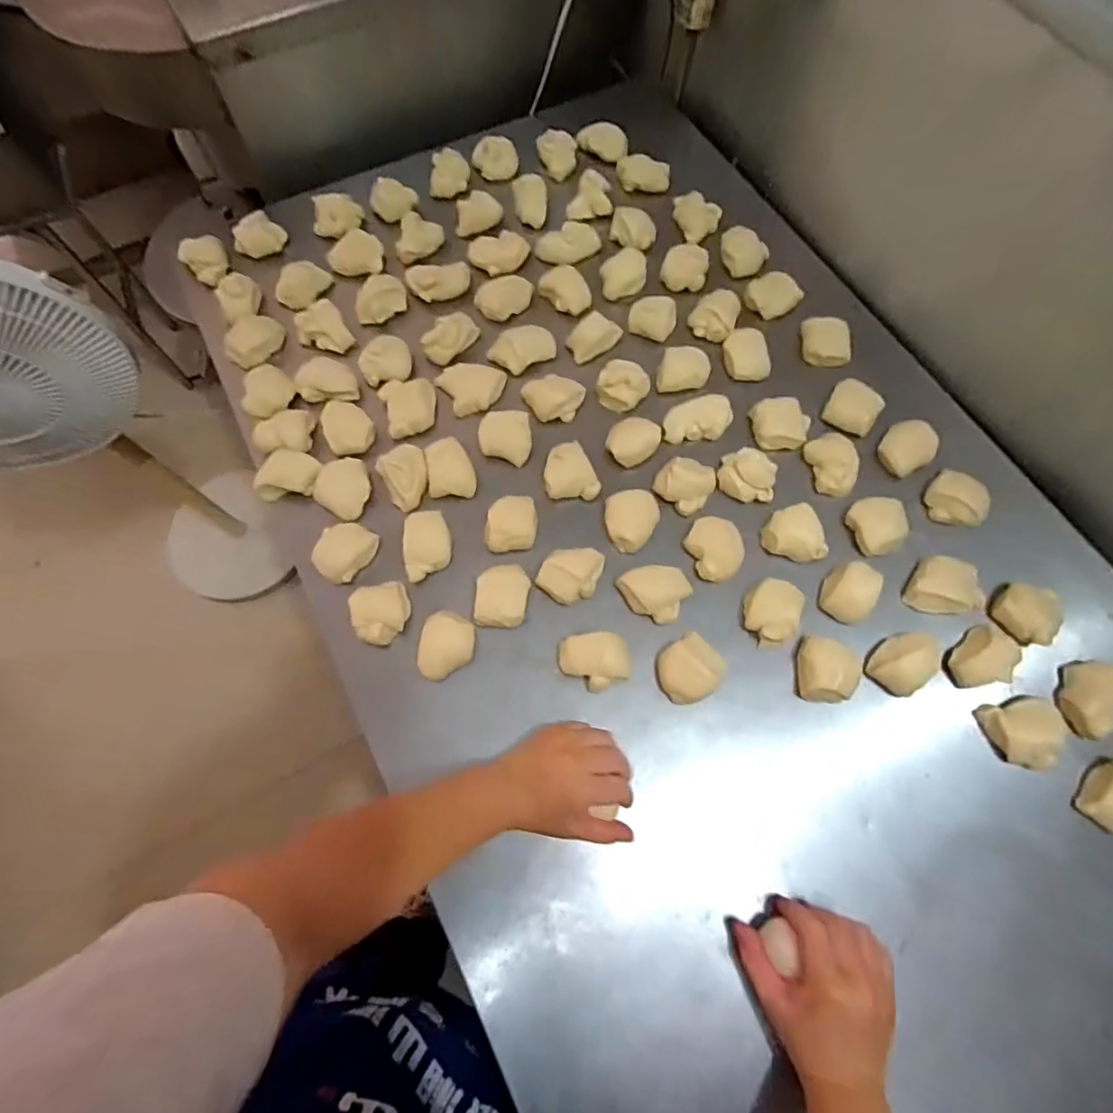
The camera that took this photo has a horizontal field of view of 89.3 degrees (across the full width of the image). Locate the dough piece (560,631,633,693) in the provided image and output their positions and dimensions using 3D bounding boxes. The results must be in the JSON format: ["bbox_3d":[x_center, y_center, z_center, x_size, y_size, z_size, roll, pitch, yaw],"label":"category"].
[{"bbox_3d":[0.041,0.105,0.561,0.070,0.032,0.054,-11,69,-7],"label":"dough piece"}]

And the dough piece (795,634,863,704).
[{"bbox_3d":[0.275,0.114,0.564,0.059,0.026,0.062,7,68,0],"label":"dough piece"}]

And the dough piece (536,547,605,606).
[{"bbox_3d":[0.015,0.018,0.593,0.059,0.026,0.060,1,68,-2],"label":"dough piece"}]

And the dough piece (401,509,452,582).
[{"bbox_3d":[-0.137,-0.012,0.595,0.047,0.022,0.068,-9,69,-6],"label":"dough piece"}]

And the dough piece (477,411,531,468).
[{"bbox_3d":[-0.058,-0.136,0.646,0.058,0.031,0.052,2,68,-2],"label":"dough piece"}]

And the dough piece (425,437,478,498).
[{"bbox_3d":[-0.119,-0.099,0.635,0.052,0.024,0.063,-6,69,-5],"label":"dough piece"}]

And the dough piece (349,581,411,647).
[{"bbox_3d":[-0.178,0.058,0.572,0.055,0.025,0.061,-14,70,-8],"label":"dough piece"}]

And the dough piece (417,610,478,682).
[{"bbox_3d":[-0.110,0.091,0.561,0.052,0.028,0.064,17,69,4],"label":"dough piece"}]

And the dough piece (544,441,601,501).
[{"bbox_3d":[0.018,-0.097,0.637,0.060,0.031,0.063,2,68,-2],"label":"dough piece"}]

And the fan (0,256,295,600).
[{"bbox_3d":[-0.796,-0.139,1.017,0.290,0.894,0.282,26,69,8],"label":"fan"}]

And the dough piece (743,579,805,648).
[{"bbox_3d":[0.222,0.055,0.574,0.058,0.026,0.057,1,68,-2],"label":"dough piece"}]

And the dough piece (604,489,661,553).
[{"bbox_3d":[0.082,-0.037,0.617,0.058,0.032,0.066,10,68,1],"label":"dough piece"}]

